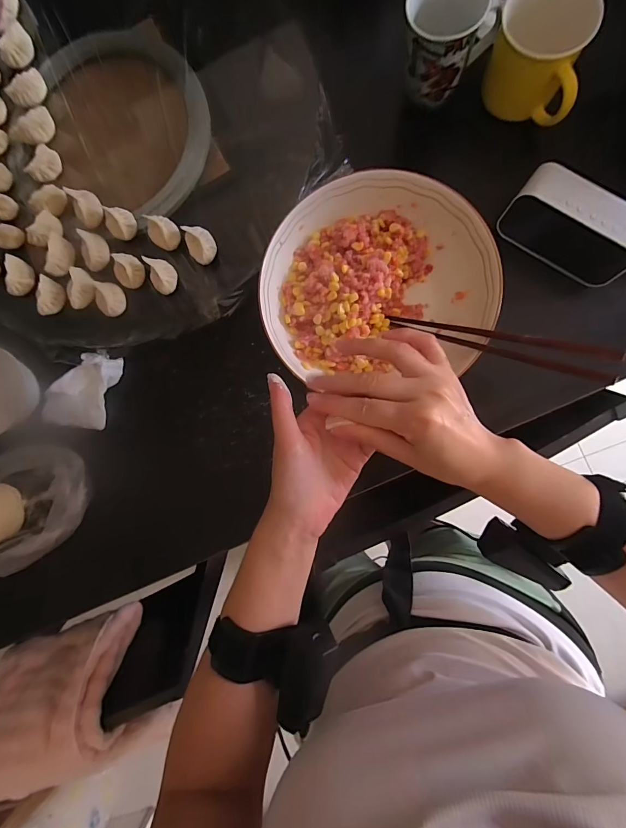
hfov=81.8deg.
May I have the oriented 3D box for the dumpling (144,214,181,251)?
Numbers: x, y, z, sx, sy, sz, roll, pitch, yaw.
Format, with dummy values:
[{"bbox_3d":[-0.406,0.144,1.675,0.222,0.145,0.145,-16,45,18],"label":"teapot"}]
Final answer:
[{"bbox_3d":[-0.195,-0.237,0.473,0.036,0.029,0.046,-40,84,1],"label":"dumpling"}]

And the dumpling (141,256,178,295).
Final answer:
[{"bbox_3d":[-0.197,-0.181,0.469,0.035,0.030,0.050,-45,84,1],"label":"dumpling"}]

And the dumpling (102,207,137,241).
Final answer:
[{"bbox_3d":[-0.257,-0.255,0.479,0.037,0.024,0.043,-45,84,1],"label":"dumpling"}]

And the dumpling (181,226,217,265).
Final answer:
[{"bbox_3d":[-0.145,-0.219,0.467,0.036,0.030,0.049,-35,84,4],"label":"dumpling"}]

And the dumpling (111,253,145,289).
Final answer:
[{"bbox_3d":[-0.244,-0.189,0.473,0.040,0.022,0.037,0,86,5],"label":"dumpling"}]

